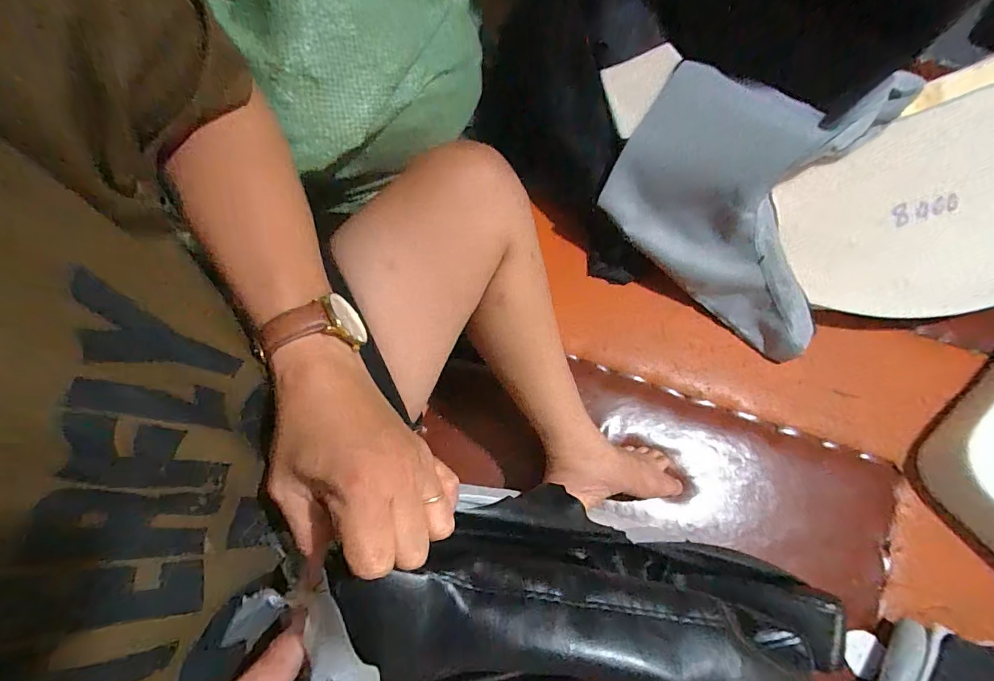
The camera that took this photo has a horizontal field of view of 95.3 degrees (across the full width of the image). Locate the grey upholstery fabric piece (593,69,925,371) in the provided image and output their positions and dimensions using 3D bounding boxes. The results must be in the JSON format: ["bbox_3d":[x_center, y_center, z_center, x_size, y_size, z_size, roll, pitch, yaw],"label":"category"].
[{"bbox_3d":[0.407,-0.231,0.726,0.401,0.258,0.322,36,74,11],"label":"grey upholstery fabric piece"}]

